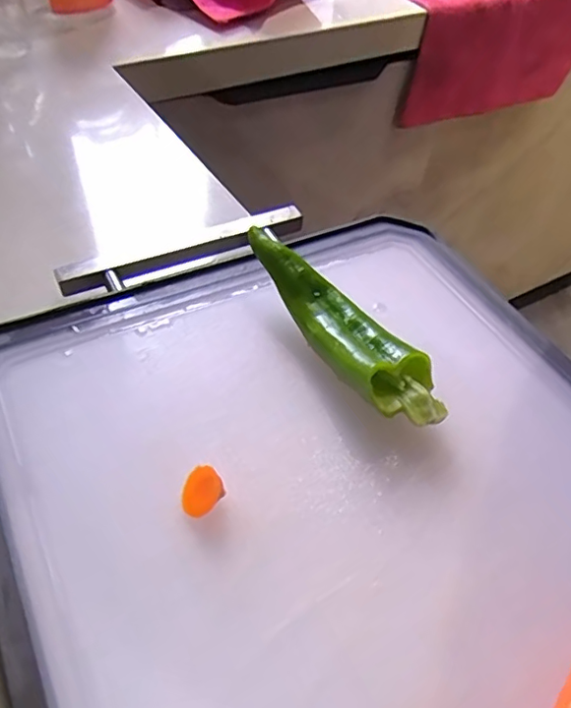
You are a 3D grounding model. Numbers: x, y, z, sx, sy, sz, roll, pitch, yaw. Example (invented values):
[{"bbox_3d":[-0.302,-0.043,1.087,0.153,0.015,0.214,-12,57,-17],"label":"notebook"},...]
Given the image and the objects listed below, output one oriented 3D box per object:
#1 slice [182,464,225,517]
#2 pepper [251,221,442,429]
[{"bbox_3d":[-0.033,0.053,0.222,0.016,0.011,0.018,-26,57,-25],"label":"slice"},{"bbox_3d":[0.024,-0.011,0.270,0.032,0.031,0.121,-25,55,-25],"label":"pepper"}]

